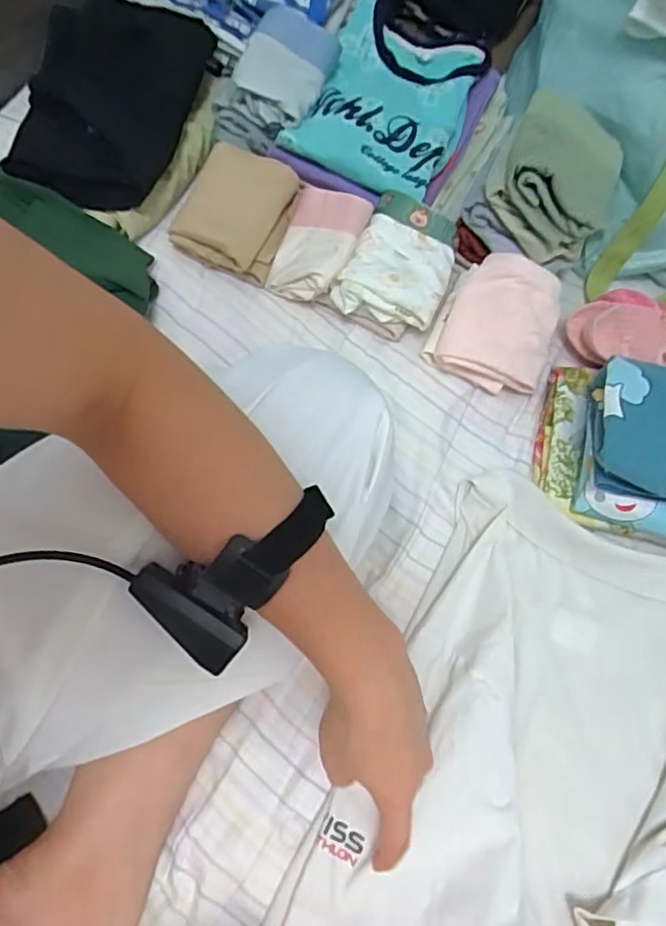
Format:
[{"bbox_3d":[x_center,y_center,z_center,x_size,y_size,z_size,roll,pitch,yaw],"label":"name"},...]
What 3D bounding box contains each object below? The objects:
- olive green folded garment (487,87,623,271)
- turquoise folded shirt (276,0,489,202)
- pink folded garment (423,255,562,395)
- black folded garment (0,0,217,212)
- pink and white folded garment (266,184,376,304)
[{"bbox_3d":[0.189,-0.241,0.510,0.104,0.071,0.109,30,69,9],"label":"olive green folded garment"},{"bbox_3d":[0.052,-0.353,0.581,0.153,0.032,0.213,22,68,6],"label":"turquoise folded shirt"},{"bbox_3d":[0.140,-0.119,0.522,0.096,0.065,0.099,19,68,5],"label":"pink folded garment"},{"bbox_3d":[-0.205,-0.348,0.571,0.135,0.043,0.244,11,68,2],"label":"black folded garment"},{"bbox_3d":[-0.013,-0.201,0.543,0.073,0.050,0.107,26,69,8],"label":"pink and white folded garment"}]

